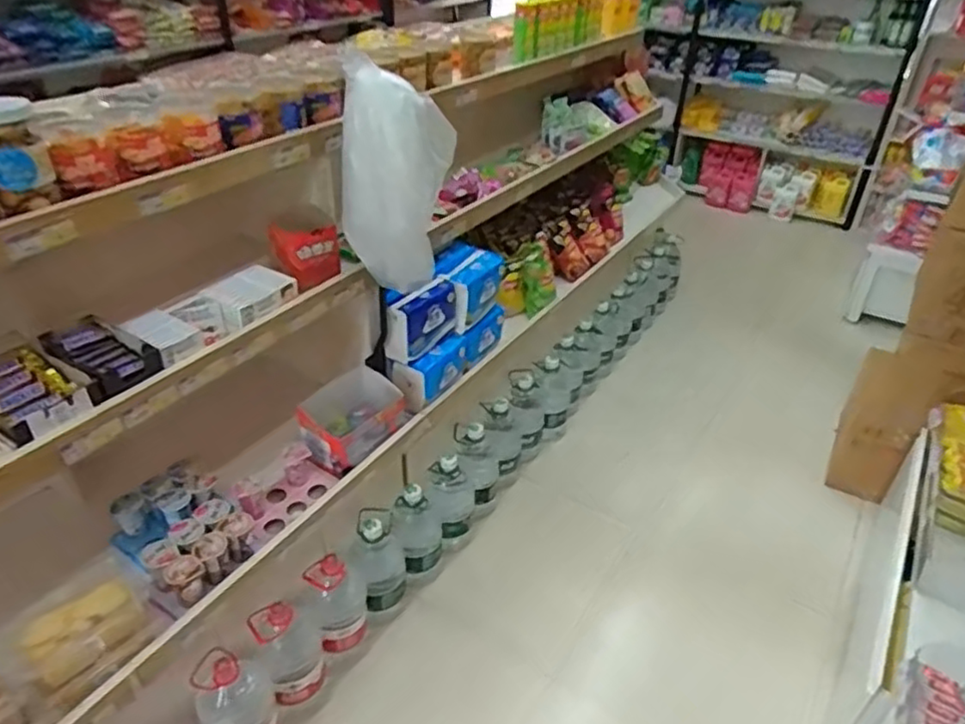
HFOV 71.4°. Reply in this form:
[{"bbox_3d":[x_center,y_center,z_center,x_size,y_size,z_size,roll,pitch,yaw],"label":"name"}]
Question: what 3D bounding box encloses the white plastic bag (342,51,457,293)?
[{"bbox_3d":[-0.188,-0.395,1.417,0.176,0.414,0.228,-25,43,-33],"label":"white plastic bag"}]

